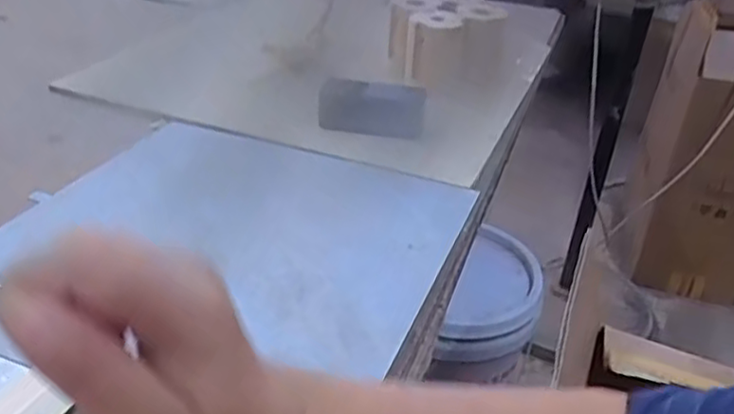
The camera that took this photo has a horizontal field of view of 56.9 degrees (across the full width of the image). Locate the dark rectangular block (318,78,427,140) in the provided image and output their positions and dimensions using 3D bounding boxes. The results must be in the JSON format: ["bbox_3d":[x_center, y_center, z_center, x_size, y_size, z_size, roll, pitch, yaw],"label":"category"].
[{"bbox_3d":[0.005,-0.132,0.908,0.140,0.102,0.017,10,54,5],"label":"dark rectangular block"}]

